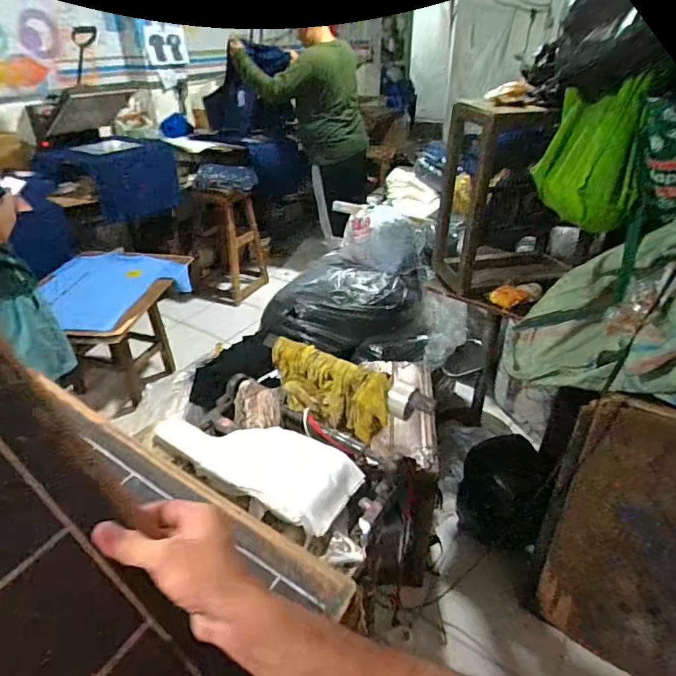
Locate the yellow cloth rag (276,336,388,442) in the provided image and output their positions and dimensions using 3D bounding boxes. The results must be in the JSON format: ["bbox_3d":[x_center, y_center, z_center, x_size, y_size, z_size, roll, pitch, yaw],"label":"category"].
[{"bbox_3d":[-0.046,0.129,1.179,0.352,0.138,0.132,18,35,31],"label":"yellow cloth rag"}]

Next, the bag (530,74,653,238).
[{"bbox_3d":[0.548,-0.405,1.044,0.091,0.277,0.299,-3,30,-3],"label":"bag"}]

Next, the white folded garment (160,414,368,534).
[{"bbox_3d":[-0.197,0.251,1.040,0.497,0.054,0.209,14,33,26],"label":"white folded garment"}]

